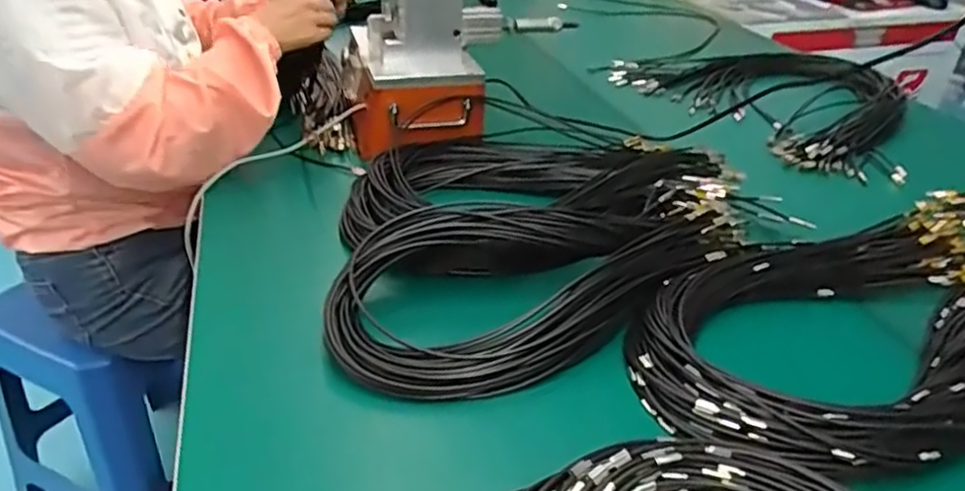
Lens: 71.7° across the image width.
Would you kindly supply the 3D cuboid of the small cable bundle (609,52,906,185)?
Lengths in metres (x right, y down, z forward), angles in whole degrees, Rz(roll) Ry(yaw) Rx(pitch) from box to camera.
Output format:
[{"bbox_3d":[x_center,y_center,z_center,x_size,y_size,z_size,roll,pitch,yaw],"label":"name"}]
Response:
[{"bbox_3d":[0.527,-0.274,1.180,0.435,0.041,0.565,-18,37,-30],"label":"small cable bundle"}]

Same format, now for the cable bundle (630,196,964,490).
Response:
[{"bbox_3d":[0.407,0.084,0.598,0.554,0.032,0.335,-15,35,-26],"label":"cable bundle"}]

